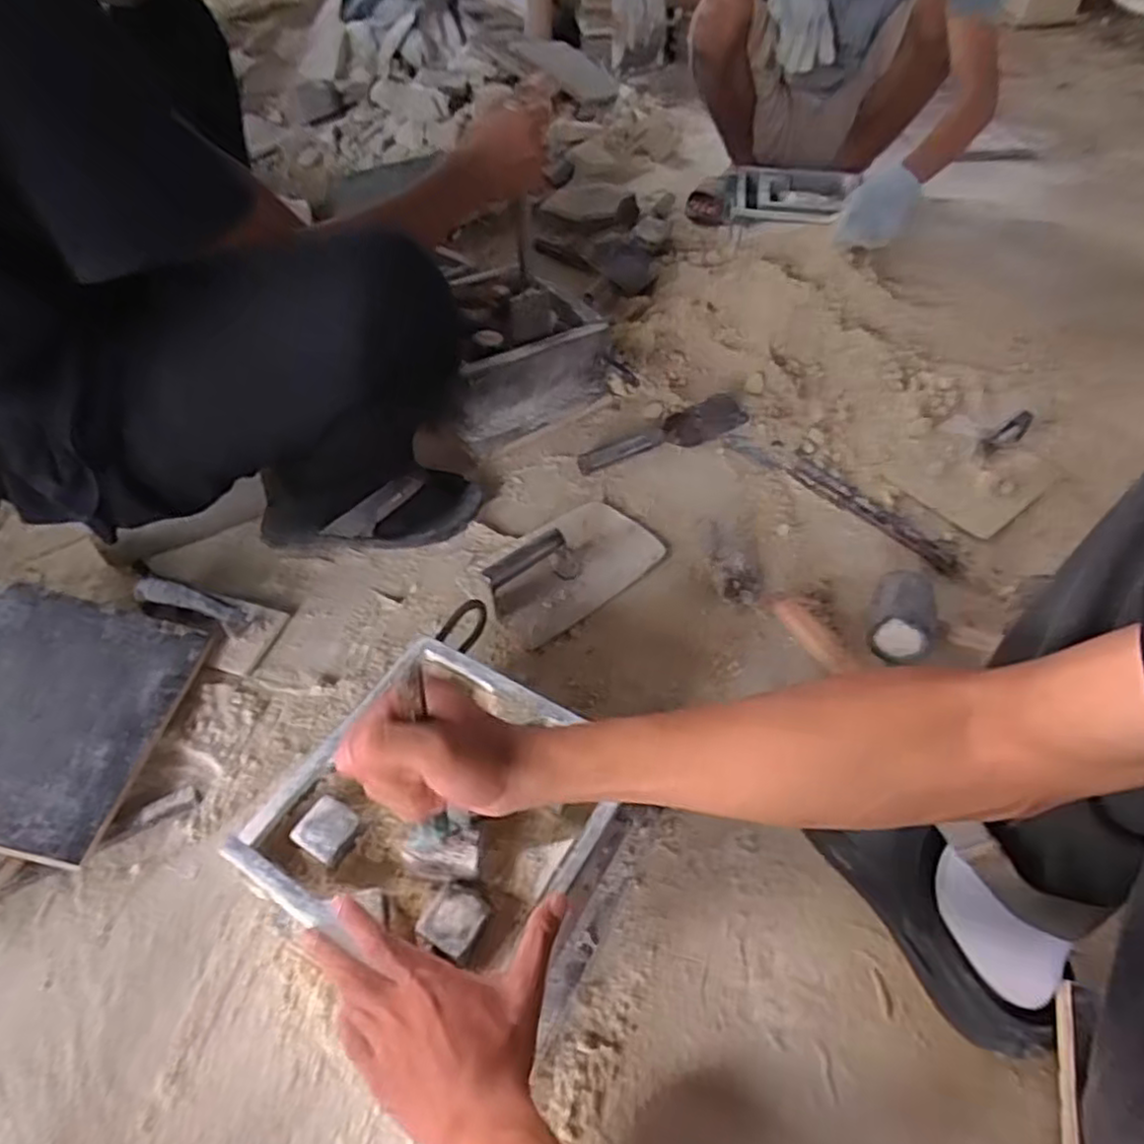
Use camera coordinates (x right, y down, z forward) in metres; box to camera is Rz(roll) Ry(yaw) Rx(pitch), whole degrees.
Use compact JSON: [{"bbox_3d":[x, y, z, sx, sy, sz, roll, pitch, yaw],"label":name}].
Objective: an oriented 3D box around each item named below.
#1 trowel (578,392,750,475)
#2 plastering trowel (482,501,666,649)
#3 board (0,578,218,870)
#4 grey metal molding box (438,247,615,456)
[{"bbox_3d":[0.130,-0.195,0.989,0.270,0.029,0.057,-23,55,-19],"label":"trowel"},{"bbox_3d":[-0.006,-0.027,0.815,0.223,0.078,0.138,-34,57,-24],"label":"plastering trowel"},{"bbox_3d":[-0.522,0.125,0.664,0.245,0.011,0.244,18,49,-7],"label":"board"},{"bbox_3d":[-0.048,-0.266,0.979,0.247,0.116,0.059,-30,58,-24],"label":"grey metal molding box"}]

